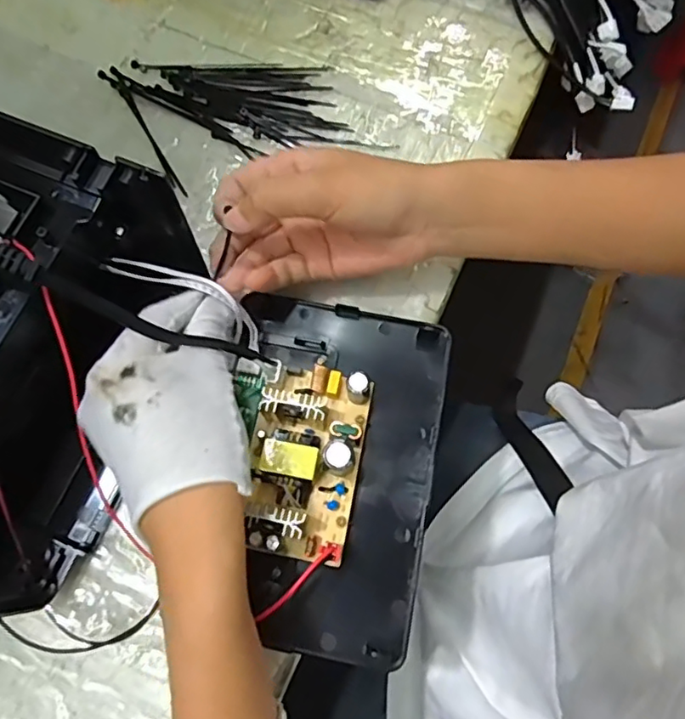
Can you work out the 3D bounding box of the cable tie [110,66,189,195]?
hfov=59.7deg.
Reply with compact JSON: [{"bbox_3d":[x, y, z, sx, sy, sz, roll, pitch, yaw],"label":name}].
[{"bbox_3d":[-0.134,-0.157,0.408,0.006,0.004,0.114,-28,76,-9],"label":"cable tie"}]

